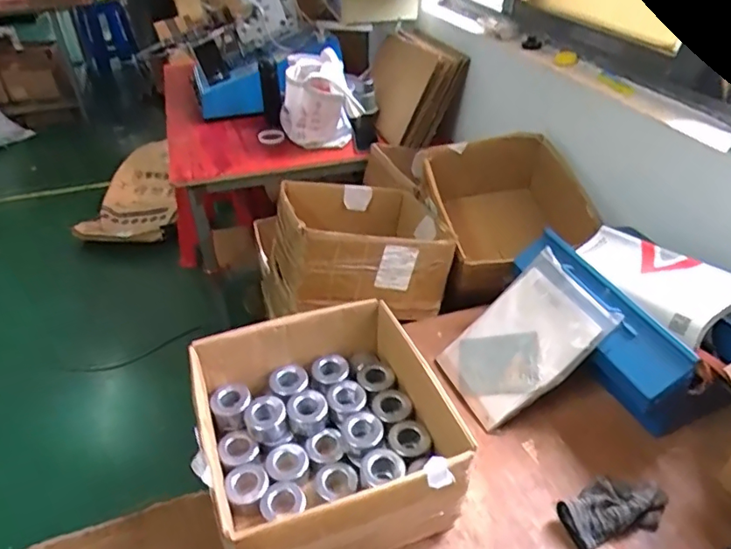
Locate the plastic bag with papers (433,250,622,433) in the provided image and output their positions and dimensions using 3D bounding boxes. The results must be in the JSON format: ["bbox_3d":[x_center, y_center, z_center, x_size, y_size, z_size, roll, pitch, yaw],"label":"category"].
[{"bbox_3d":[0.262,0.115,0.918,0.279,0.029,0.190,-46,42,14],"label":"plastic bag with papers"}]

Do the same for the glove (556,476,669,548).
[{"bbox_3d":[0.354,0.332,0.764,0.163,0.036,0.080,-11,38,-13],"label":"glove"}]

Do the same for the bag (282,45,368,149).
[{"bbox_3d":[-0.147,-0.541,1.706,0.249,0.270,0.226,-5,37,-5],"label":"bag"}]

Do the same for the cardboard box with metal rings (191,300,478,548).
[{"bbox_3d":[-0.059,0.234,0.781,0.327,0.178,0.331,-13,38,-15],"label":"cardboard box with metal rings"}]

